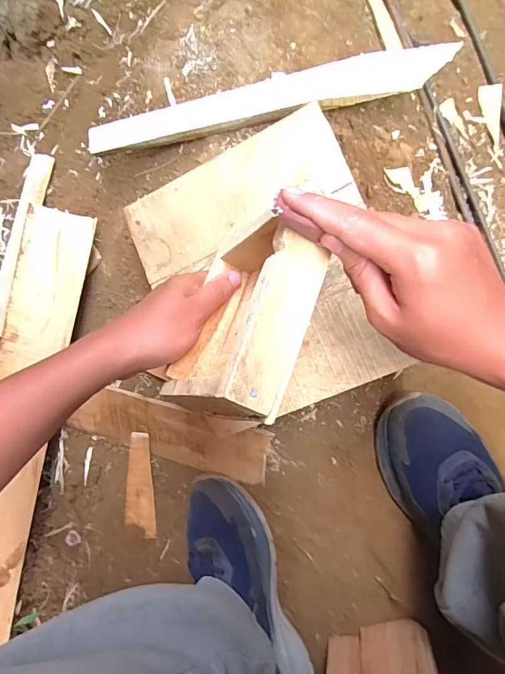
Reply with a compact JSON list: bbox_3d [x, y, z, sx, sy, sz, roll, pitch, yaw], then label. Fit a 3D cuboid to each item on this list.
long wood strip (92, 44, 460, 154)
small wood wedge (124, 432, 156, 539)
[{"bbox_3d":[0.008,-0.273,0.488,0.417,0.020,0.058,-8,85,7],"label":"long wood strip"},{"bbox_3d":[-0.158,0.207,0.588,0.039,0.008,0.151,-2,98,-2],"label":"small wood wedge"}]

